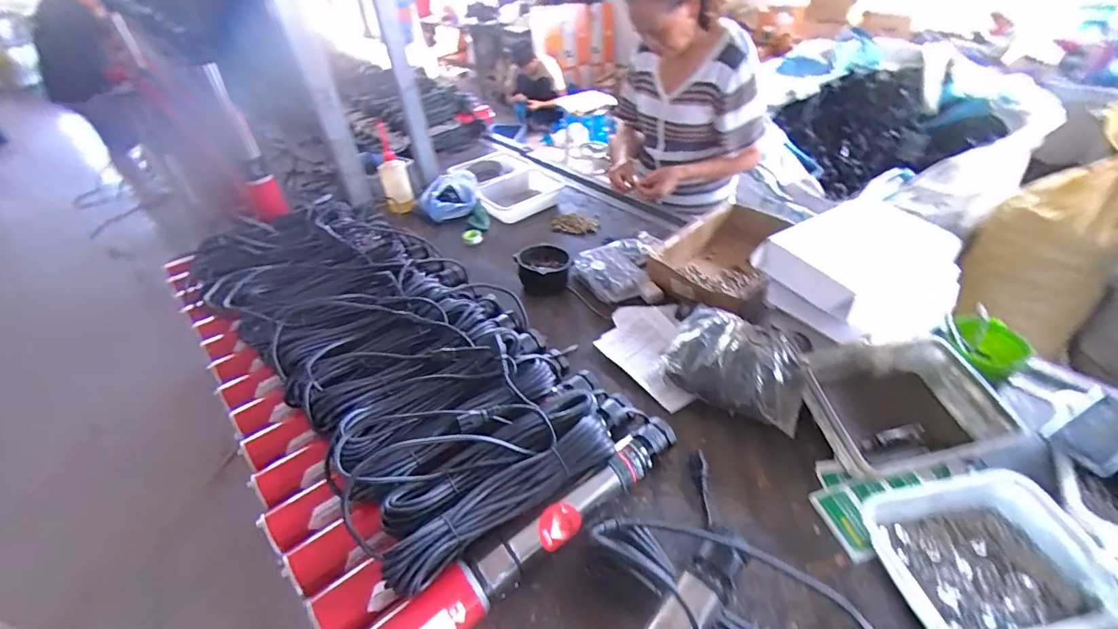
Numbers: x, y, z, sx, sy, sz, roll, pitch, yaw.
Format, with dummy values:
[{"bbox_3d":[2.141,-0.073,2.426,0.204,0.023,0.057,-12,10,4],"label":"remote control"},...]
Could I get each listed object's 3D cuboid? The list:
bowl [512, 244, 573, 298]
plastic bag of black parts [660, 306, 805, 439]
[{"bbox_3d":[-0.039,-0.103,1.144,0.117,0.076,0.128,-27,45,-24],"label":"bowl"},{"bbox_3d":[0.320,0.092,0.870,0.248,0.100,0.179,22,47,28],"label":"plastic bag of black parts"}]

